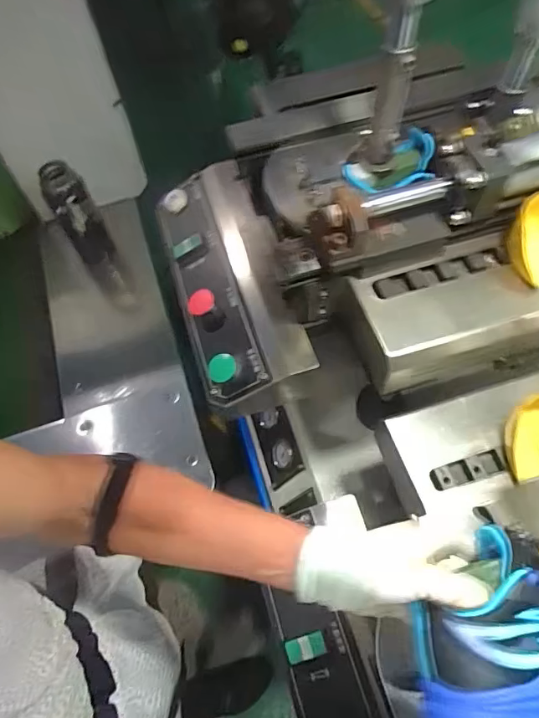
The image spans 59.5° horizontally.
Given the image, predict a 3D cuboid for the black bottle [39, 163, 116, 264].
[{"bbox_3d":[-0.377,-0.273,0.937,0.081,0.201,0.079,-29,64,-13],"label":"black bottle"}]

